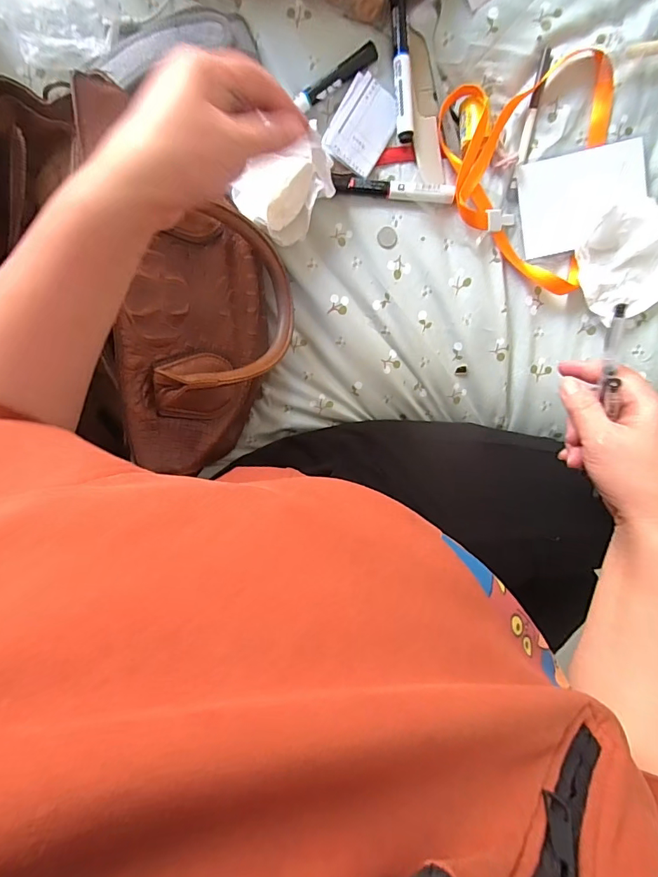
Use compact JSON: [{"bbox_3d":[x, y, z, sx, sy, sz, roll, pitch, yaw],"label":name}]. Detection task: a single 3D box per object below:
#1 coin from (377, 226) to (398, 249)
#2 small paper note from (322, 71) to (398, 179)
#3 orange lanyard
[{"bbox_3d":[0.060,-0.204,0.451,0.019,0.004,0.021,-34,100,3],"label":"coin"},{"bbox_3d":[0.034,-0.300,0.426,0.053,0.012,0.078,27,97,-7],"label":"small paper note"},{"bbox_3d":[0.202,-0.250,0.437,0.156,0.026,0.211,-10,100,-1],"label":"orange lanyard"}]

